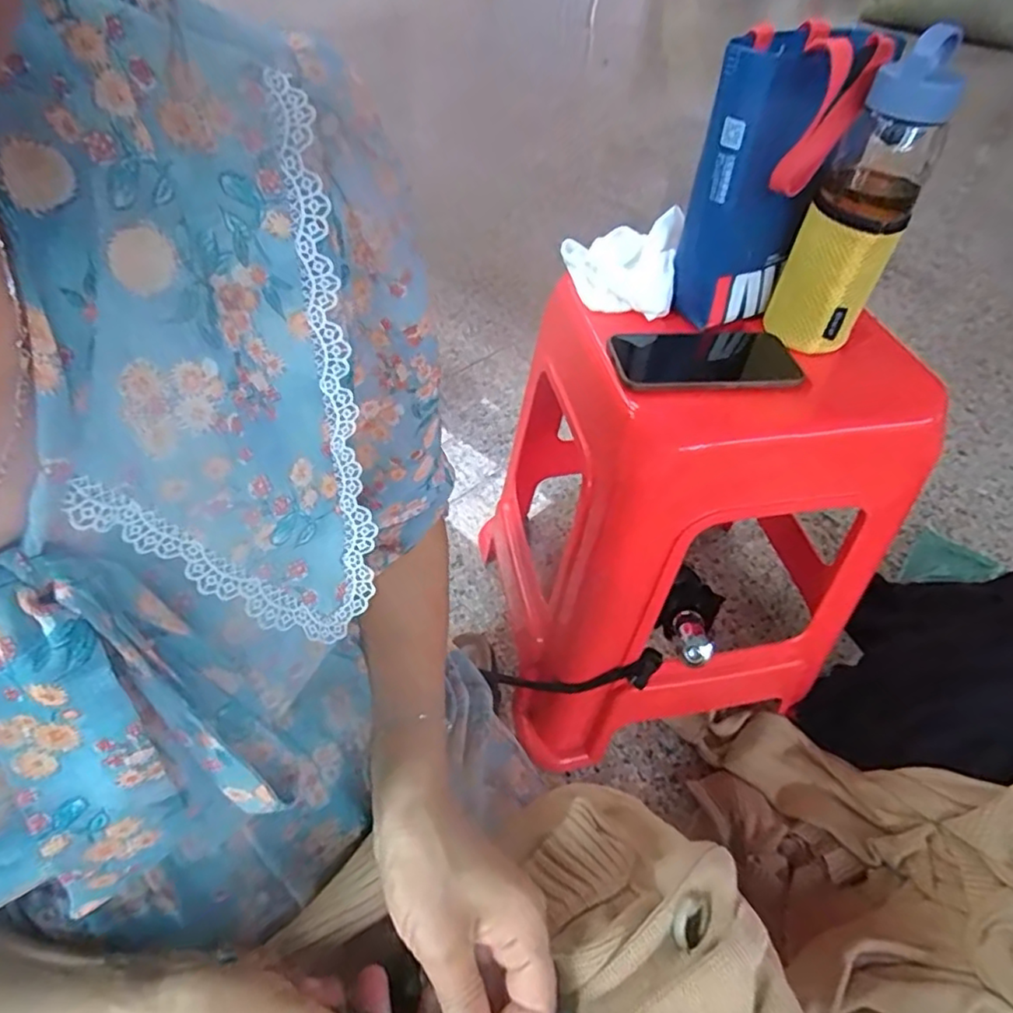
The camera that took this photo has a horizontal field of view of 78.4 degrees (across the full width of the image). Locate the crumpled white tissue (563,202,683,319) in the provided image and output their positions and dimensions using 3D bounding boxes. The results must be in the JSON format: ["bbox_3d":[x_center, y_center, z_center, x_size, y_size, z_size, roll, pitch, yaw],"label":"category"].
[{"bbox_3d":[0.109,-0.247,0.610,0.110,0.063,0.121,8,48,2],"label":"crumpled white tissue"}]

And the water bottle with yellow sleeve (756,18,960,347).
[{"bbox_3d":[0.288,-0.243,0.513,0.078,0.218,0.076,23,51,16],"label":"water bottle with yellow sleeve"}]

